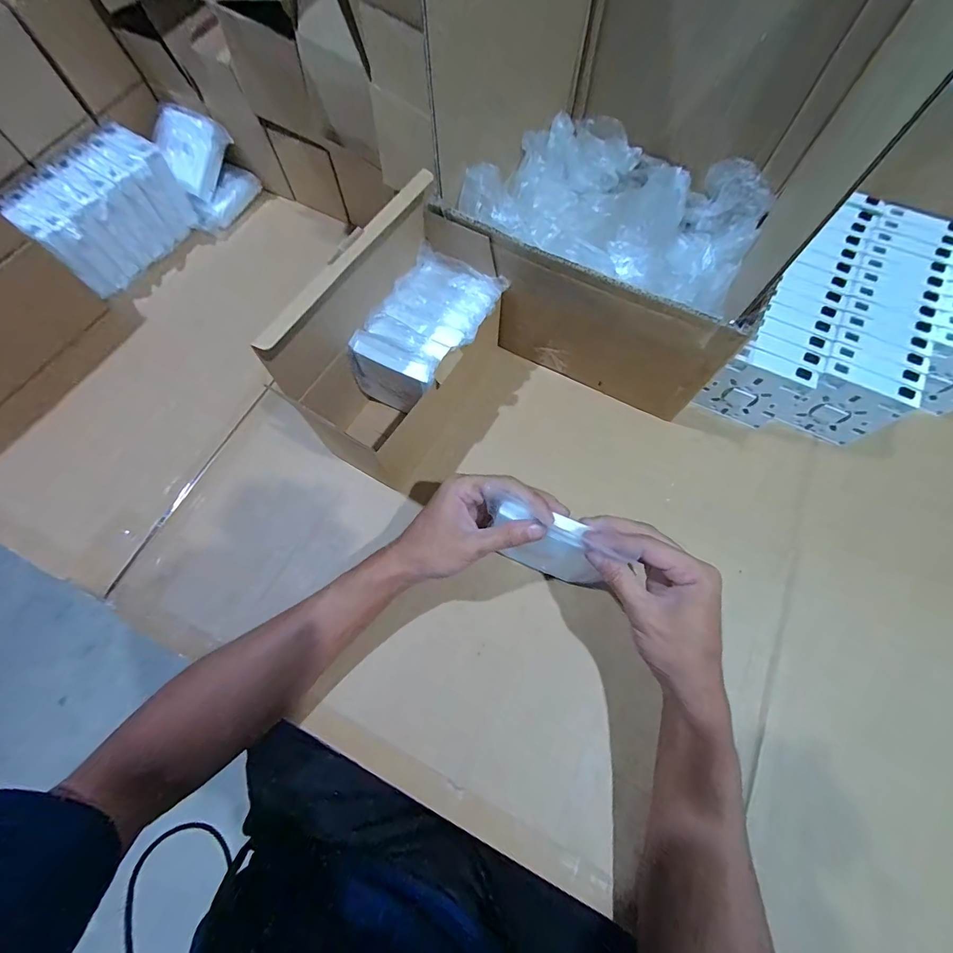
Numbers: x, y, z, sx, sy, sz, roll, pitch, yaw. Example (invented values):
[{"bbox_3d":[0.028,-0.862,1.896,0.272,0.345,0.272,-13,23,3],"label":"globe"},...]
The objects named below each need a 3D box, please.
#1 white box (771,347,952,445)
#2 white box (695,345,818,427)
[{"bbox_3d":[0.373,-0.073,0.423,0.083,0.086,0.022,26,70,12],"label":"white box"},{"bbox_3d":[0.288,-0.090,0.430,0.076,0.086,0.021,26,69,12],"label":"white box"}]

